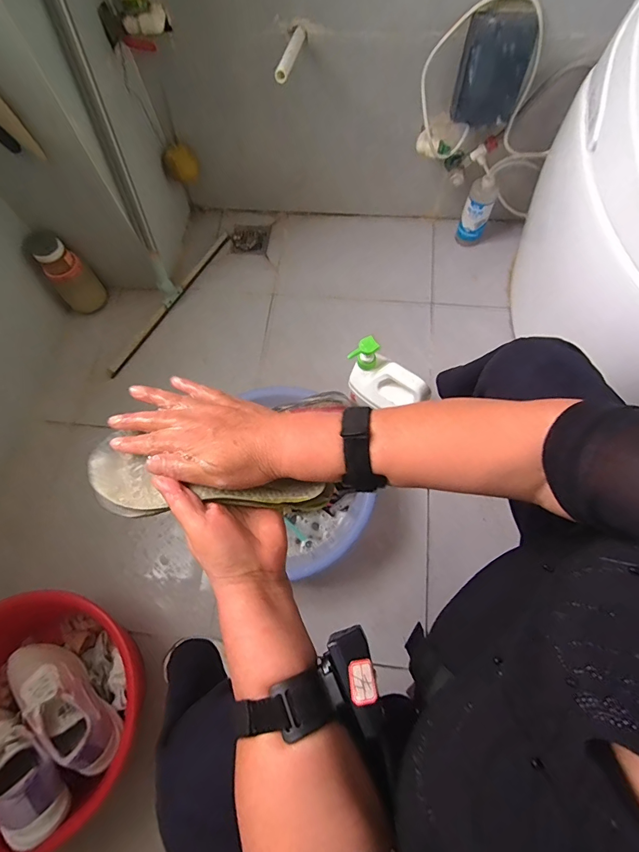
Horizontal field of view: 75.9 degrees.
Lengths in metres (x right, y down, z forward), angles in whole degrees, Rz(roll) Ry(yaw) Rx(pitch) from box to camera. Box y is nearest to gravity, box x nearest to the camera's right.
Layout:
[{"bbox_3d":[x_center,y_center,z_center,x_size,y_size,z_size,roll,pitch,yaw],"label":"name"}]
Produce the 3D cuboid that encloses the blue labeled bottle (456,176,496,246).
[{"bbox_3d":[0.384,-0.520,1.003,0.065,0.177,0.055,23,71,10],"label":"blue labeled bottle"}]

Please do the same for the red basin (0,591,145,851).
[{"bbox_3d":[-0.433,0.457,0.656,0.292,0.155,0.321,-1,69,1],"label":"red basin"}]

